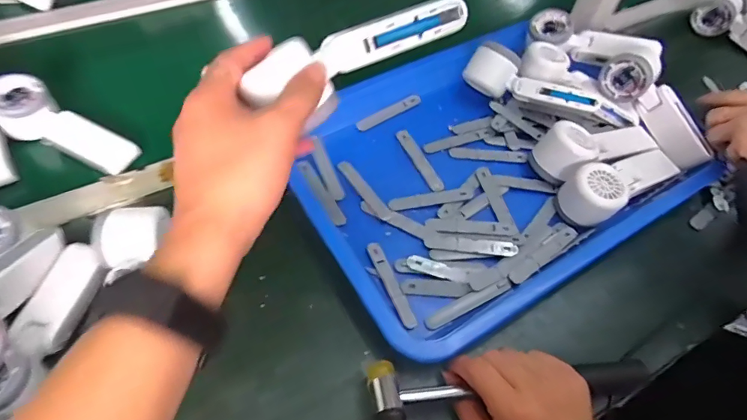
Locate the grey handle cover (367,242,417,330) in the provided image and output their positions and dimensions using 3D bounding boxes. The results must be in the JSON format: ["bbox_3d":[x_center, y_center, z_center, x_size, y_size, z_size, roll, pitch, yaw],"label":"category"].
[{"bbox_3d":[0.017,0.073,0.437,0.015,0.007,0.094,-19,59,-15],"label":"grey handle cover"}]

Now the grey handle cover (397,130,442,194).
[{"bbox_3d":[0.056,-0.059,0.525,0.017,0.007,0.096,-21,60,-16],"label":"grey handle cover"}]

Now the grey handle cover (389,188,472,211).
[{"bbox_3d":[0.064,-0.013,0.495,0.091,0.009,0.018,-7,57,-7],"label":"grey handle cover"}]

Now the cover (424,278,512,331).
[{"bbox_3d":[0.092,0.089,0.426,0.092,0.011,0.014,-22,60,-17],"label":"cover"}]

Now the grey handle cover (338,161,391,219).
[{"bbox_3d":[-0.010,-0.024,0.500,0.017,0.007,0.087,-32,64,-22],"label":"grey handle cover"}]

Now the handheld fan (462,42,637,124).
[{"bbox_3d":[0.221,-0.146,0.549,0.215,0.060,0.065,24,58,12],"label":"handheld fan"}]

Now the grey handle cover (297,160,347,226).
[{"bbox_3d":[-0.057,-0.020,0.488,0.016,0.010,0.091,-27,62,-19],"label":"grey handle cover"}]

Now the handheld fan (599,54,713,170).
[{"bbox_3d":[0.337,-0.119,0.523,0.039,0.050,0.151,-34,81,-22],"label":"handheld fan"}]

